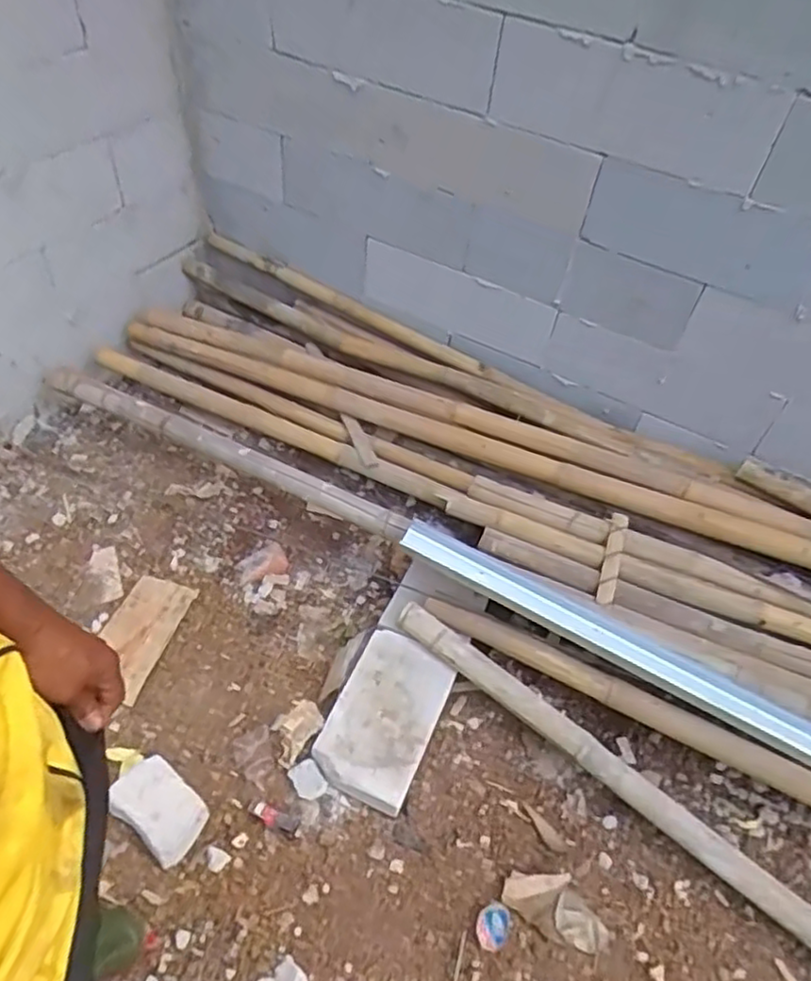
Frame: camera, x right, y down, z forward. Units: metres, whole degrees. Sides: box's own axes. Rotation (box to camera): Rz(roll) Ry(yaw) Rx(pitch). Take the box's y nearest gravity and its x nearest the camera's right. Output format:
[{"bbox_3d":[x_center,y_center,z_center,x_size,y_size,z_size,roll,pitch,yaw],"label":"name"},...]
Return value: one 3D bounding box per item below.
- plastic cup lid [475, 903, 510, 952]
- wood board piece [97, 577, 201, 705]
[{"bbox_3d":[0.156,0.777,1.187,0.057,0.018,0.071,16,51,9],"label":"plastic cup lid"},{"bbox_3d":[-0.602,0.320,1.490,0.160,0.025,0.271,11,55,15],"label":"wood board piece"}]

